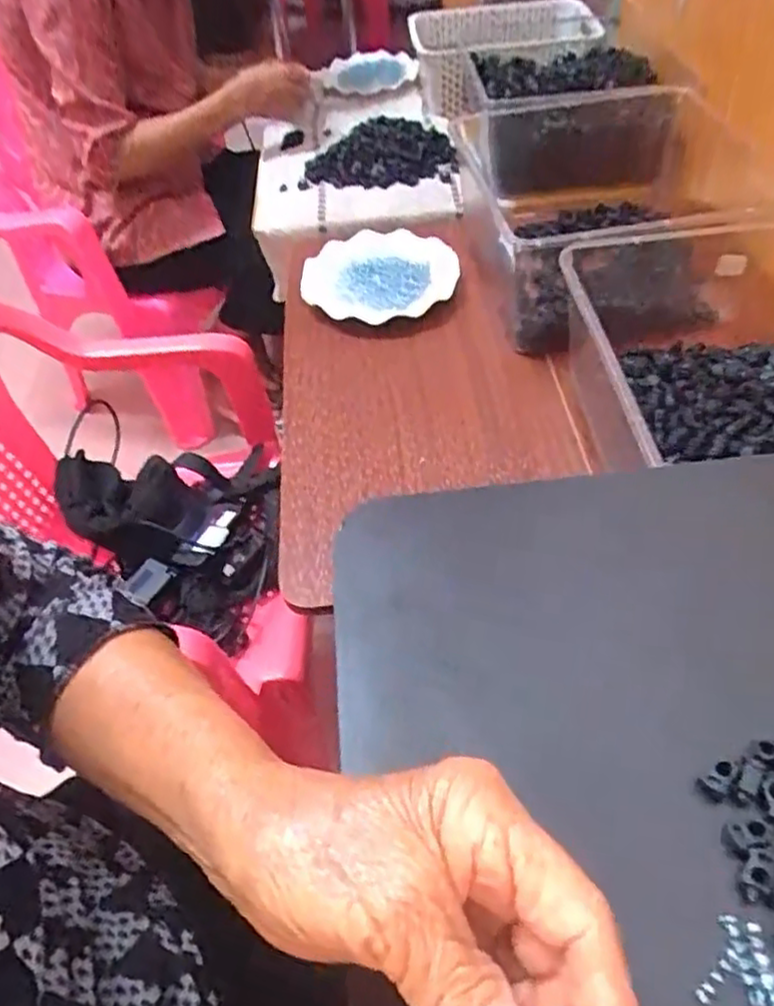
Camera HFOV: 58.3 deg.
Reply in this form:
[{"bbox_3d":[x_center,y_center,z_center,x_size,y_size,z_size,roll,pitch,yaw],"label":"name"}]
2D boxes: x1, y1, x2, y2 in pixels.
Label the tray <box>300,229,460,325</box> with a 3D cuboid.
[{"bbox_3d":[-0.008,-0.280,0.852,0.179,0.038,0.137,14,53,17],"label":"tray"}]

